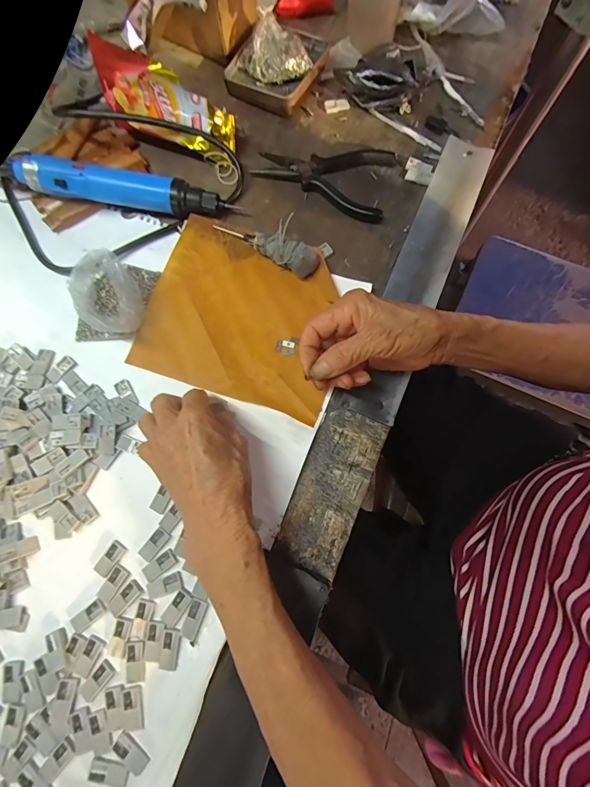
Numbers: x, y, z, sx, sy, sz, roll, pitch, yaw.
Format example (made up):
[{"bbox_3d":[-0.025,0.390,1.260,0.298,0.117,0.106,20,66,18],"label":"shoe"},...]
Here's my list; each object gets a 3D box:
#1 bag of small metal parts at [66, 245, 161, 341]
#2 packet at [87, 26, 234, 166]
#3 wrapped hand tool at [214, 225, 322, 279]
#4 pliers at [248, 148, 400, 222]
[{"bbox_3d":[-0.180,-0.095,0.340,0.068,0.041,0.082,5,75,4],"label":"bag of small metal parts"},{"bbox_3d":[-0.136,-0.303,0.357,0.160,0.062,0.049,24,76,-14],"label":"packet"},{"bbox_3d":[-0.033,-0.149,0.355,0.116,0.029,0.028,22,76,8],"label":"wrapped hand tool"},{"bbox_3d":[0.040,-0.252,0.389,0.156,0.013,0.087,29,78,9],"label":"pliers"}]

